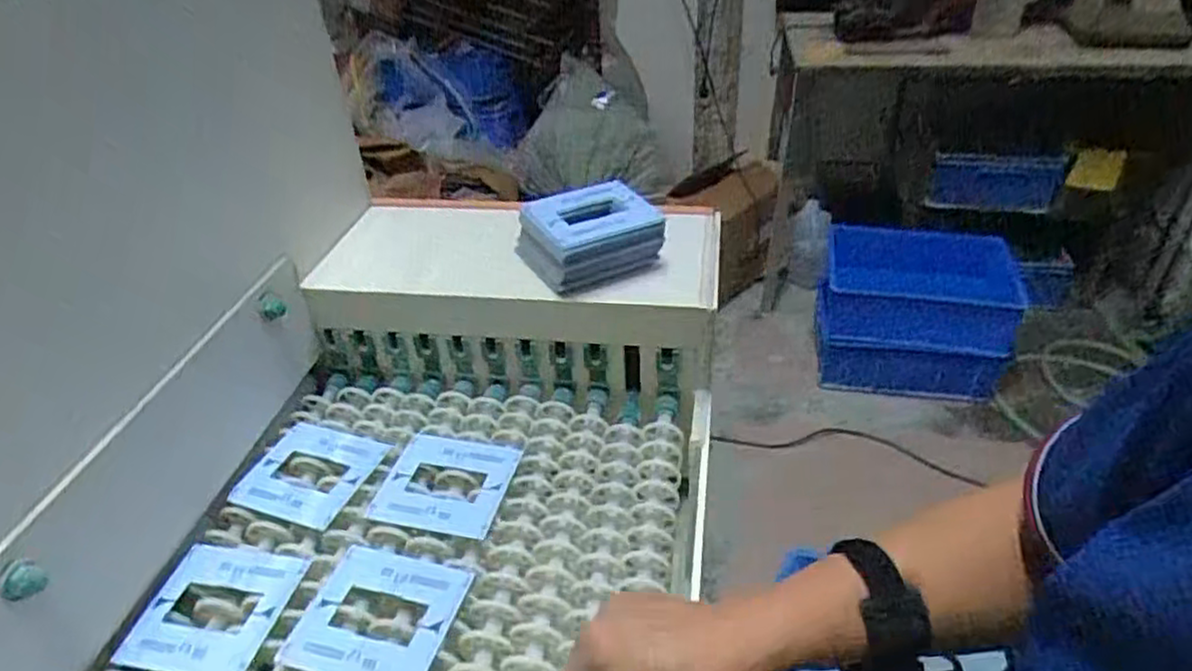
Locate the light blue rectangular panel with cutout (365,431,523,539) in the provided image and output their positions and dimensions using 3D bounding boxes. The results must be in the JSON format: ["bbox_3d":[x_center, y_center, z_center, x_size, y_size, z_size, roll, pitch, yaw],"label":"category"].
[{"bbox_3d":[-0.133,0.130,0.638,0.108,0.005,0.112,9,36,11],"label":"light blue rectangular panel with cutout"}]

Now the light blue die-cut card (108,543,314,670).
[{"bbox_3d":[-0.288,0.205,0.537,0.101,0.007,0.104,7,37,9],"label":"light blue die-cut card"}]

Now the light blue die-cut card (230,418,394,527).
[{"bbox_3d":[-0.262,0.121,0.652,0.116,0.006,0.108,11,39,17],"label":"light blue die-cut card"}]

